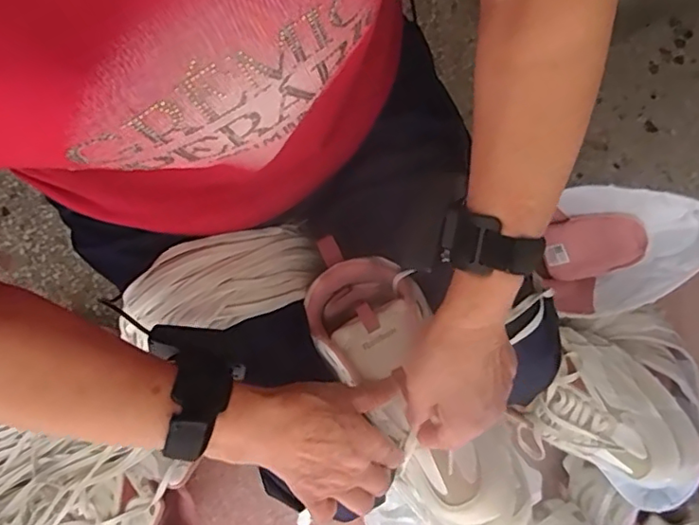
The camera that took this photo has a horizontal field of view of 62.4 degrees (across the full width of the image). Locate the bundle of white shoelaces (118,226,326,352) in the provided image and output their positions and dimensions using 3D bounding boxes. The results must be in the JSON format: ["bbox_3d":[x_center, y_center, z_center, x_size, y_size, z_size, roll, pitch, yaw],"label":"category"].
[{"bbox_3d":[-0.102,0.016,0.472,0.164,0.029,0.071,-17,79,-18],"label":"bundle of white shoelaces"}]

